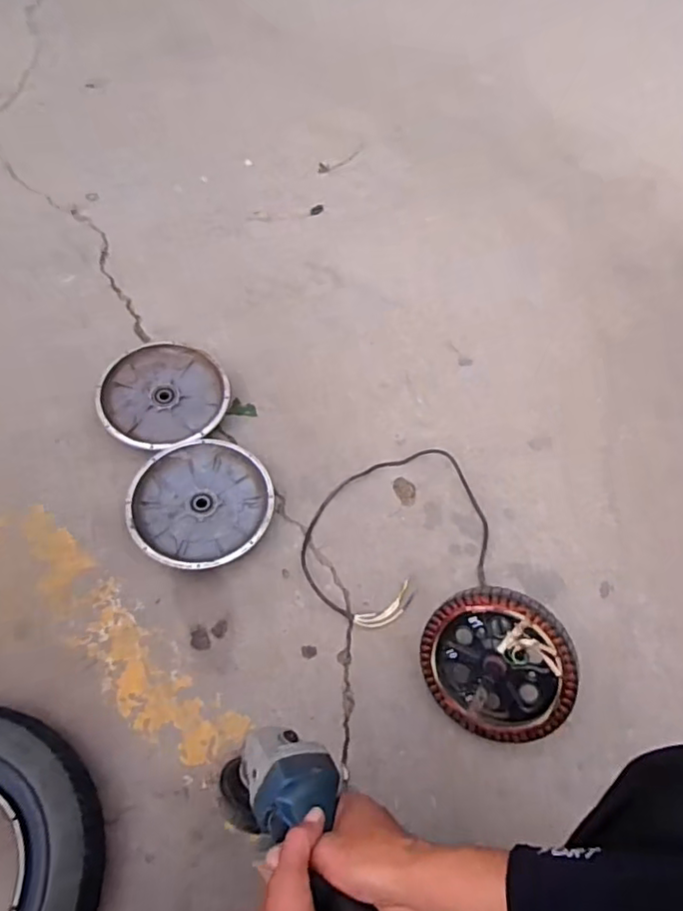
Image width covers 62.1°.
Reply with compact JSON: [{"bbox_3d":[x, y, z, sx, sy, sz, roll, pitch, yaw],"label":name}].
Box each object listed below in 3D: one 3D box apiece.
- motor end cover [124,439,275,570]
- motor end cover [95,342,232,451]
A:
[{"bbox_3d":[-0.211,0.076,0.862,0.209,0.056,0.209,-25,66,-18],"label":"motor end cover"},{"bbox_3d":[-0.300,-0.100,0.960,0.208,0.064,0.212,-20,64,-16],"label":"motor end cover"}]

